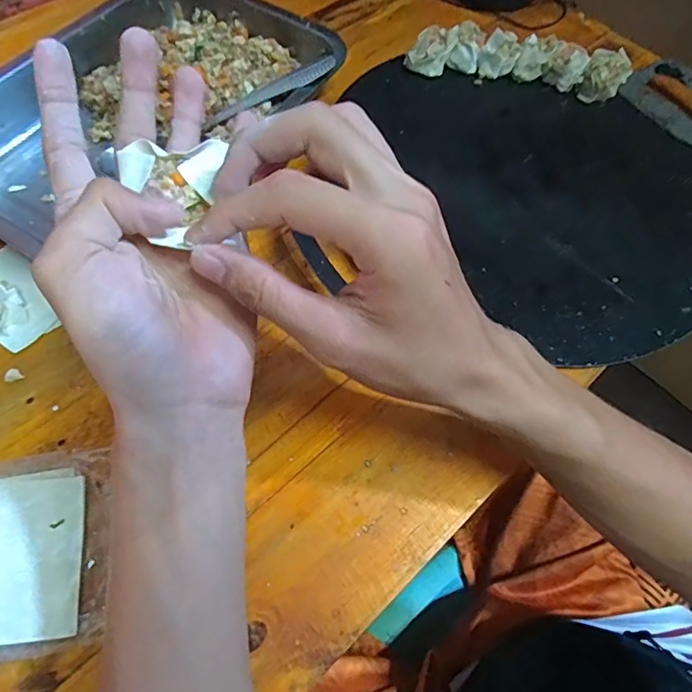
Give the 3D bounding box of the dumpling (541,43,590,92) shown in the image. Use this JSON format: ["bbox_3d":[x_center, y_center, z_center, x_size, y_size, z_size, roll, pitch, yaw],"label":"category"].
[{"bbox_3d":[0.202,-0.256,0.485,0.034,0.032,0.024,34,66,14],"label":"dumpling"}]

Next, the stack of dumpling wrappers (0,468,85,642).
[{"bbox_3d":[-0.175,0.109,0.275,0.071,0.029,0.081,-7,63,-7],"label":"stack of dumpling wrappers"}]

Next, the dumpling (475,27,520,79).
[{"bbox_3d":[0.141,-0.268,0.486,0.033,0.034,0.025,19,63,7],"label":"dumpling"}]

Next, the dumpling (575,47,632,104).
[{"bbox_3d":[0.232,-0.242,0.476,0.038,0.036,0.031,35,66,14],"label":"dumpling"}]

